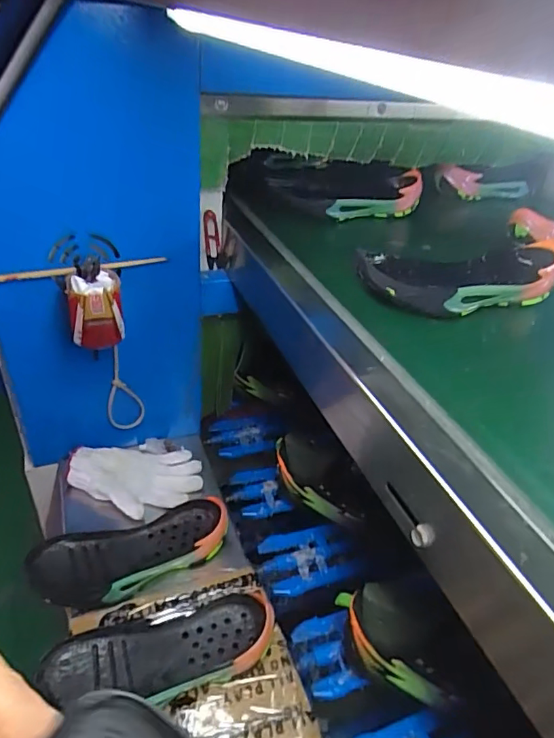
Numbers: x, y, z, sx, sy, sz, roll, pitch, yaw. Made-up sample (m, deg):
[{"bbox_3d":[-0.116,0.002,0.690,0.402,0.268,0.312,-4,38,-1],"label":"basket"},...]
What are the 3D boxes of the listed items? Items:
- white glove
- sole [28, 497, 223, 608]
[{"bbox_3d":[-0.223,0.169,0.795,0.201,0.035,0.131,3,38,-4],"label":"white glove"},{"bbox_3d":[-0.191,0.246,0.680,0.257,0.037,0.102,-12,42,-22],"label":"sole"}]

